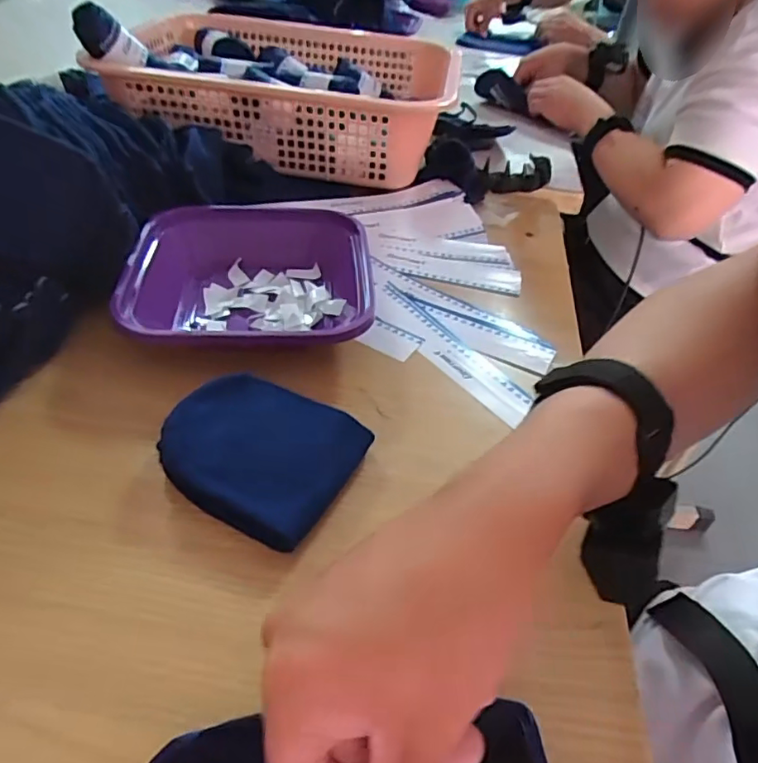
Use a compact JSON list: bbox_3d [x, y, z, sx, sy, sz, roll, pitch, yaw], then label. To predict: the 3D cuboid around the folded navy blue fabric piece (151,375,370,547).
[{"bbox_3d":[-0.070,0.040,0.334,0.105,0.031,0.091,22,45,17],"label":"folded navy blue fabric piece"}]

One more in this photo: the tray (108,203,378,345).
[{"bbox_3d":[-0.101,-0.080,0.453,0.185,0.046,0.188,1,42,-5],"label":"tray"}]

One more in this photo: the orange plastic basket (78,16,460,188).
[{"bbox_3d":[-0.112,-0.354,0.682,0.390,0.097,0.326,11,42,6],"label":"orange plastic basket"}]

